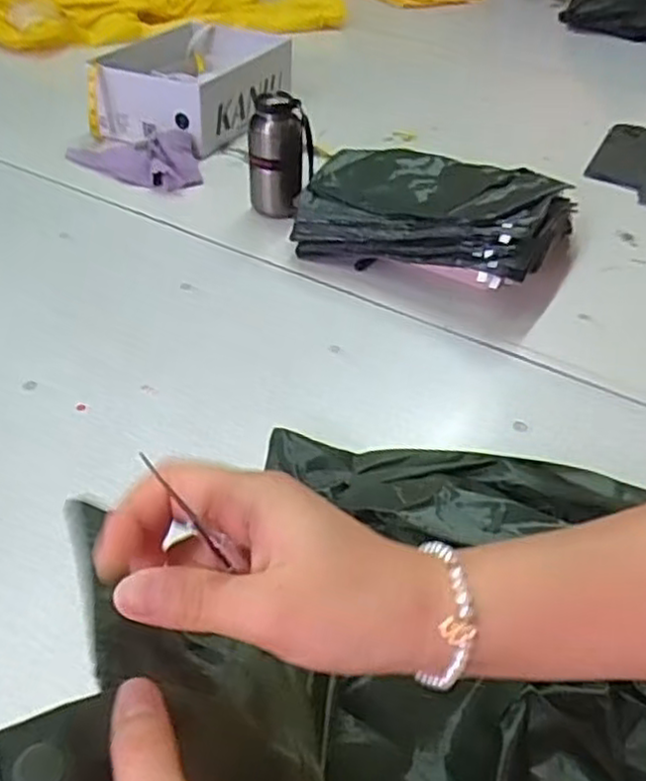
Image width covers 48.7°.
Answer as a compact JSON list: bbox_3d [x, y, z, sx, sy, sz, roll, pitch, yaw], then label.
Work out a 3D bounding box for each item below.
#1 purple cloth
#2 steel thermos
[{"bbox_3d":[-0.295,-0.387,1.161,0.246,0.048,0.138,25,45,25],"label":"purple cloth"},{"bbox_3d":[-0.060,-0.326,1.003,0.087,0.160,0.059,-2,40,-5],"label":"steel thermos"}]

